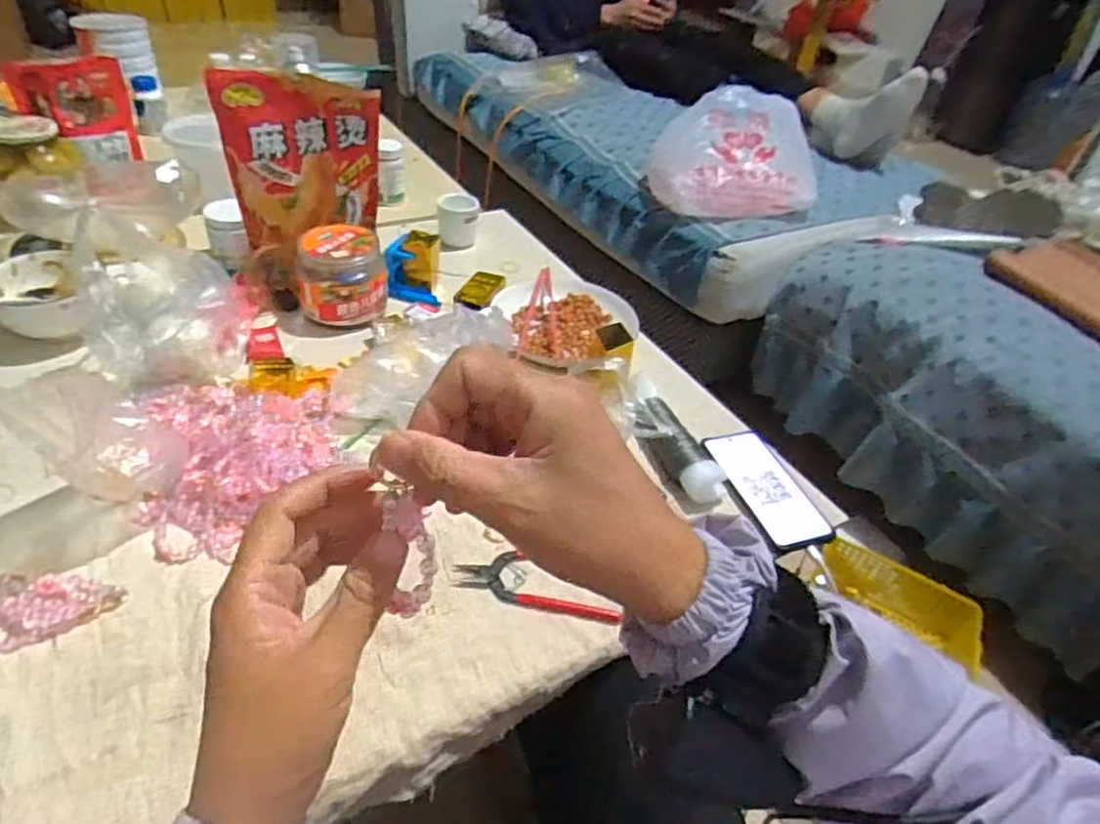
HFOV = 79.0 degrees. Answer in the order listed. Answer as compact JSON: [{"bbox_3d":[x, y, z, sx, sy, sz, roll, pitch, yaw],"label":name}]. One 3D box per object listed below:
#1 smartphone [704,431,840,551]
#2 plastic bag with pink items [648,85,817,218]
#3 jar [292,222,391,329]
[{"bbox_3d":[0.232,0.078,0.712,0.081,0.010,0.163,-11,44,-20],"label":"smartphone"},{"bbox_3d":[0.387,-0.542,1.389,0.334,0.161,0.257,7,41,0],"label":"plastic bag with pink items"},{"bbox_3d":[-0.269,-0.176,0.866,0.110,0.095,0.092,-6,42,-15],"label":"jar"}]

